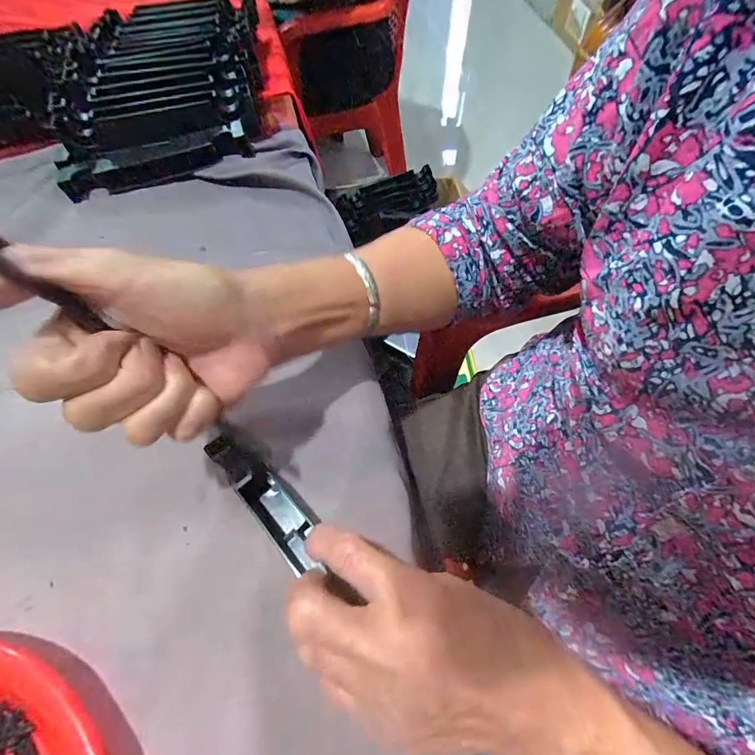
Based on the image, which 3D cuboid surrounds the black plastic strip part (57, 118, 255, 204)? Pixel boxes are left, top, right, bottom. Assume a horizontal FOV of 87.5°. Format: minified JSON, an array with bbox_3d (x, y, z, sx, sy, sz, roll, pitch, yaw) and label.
[{"bbox_3d":[-0.232,-0.229,0.417,0.193,0.030,0.031,-15,62,-7],"label":"black plastic strip part"}]

